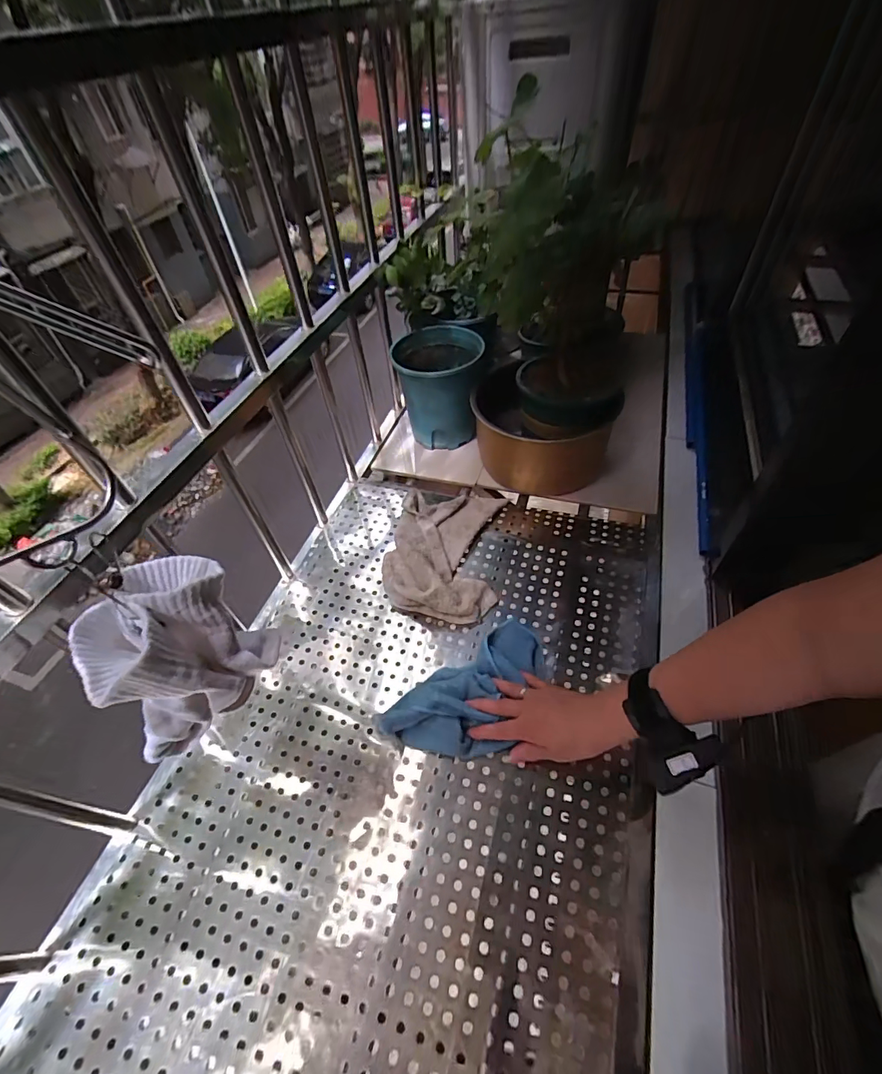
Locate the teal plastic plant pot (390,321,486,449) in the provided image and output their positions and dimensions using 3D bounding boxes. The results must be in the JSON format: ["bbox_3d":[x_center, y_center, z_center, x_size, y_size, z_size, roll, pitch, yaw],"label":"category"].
[{"bbox_3d":[0.000,-0.263,0.836,0.140,0.185,0.153,-2,51,3],"label":"teal plastic plant pot"}]

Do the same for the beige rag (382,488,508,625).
[{"bbox_3d":[0.003,0.009,0.685,0.162,0.057,0.233,3,51,7],"label":"beige rag"}]

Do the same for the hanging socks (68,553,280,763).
[{"bbox_3d":[-0.177,0.070,0.304,0.101,0.081,0.097,30,58,27],"label":"hanging socks"}]

